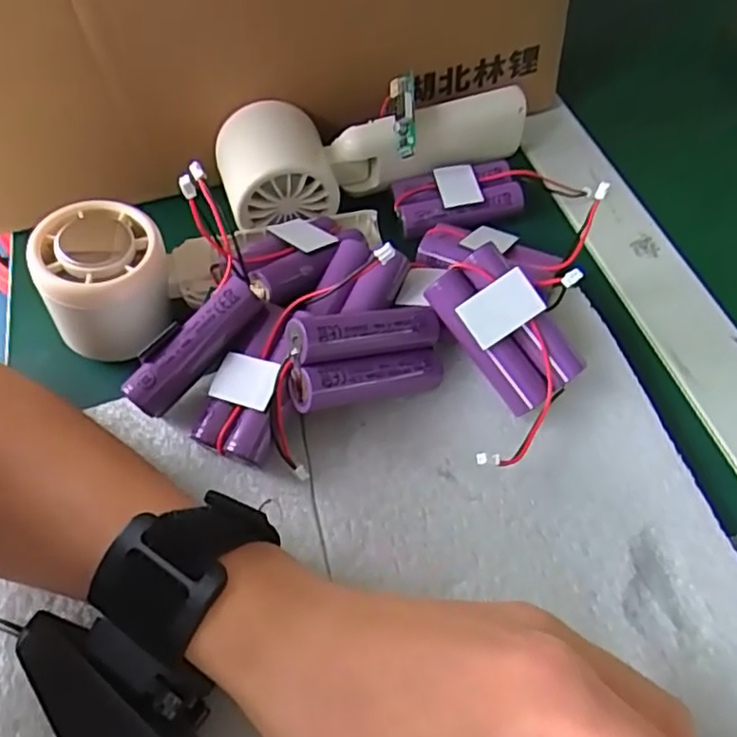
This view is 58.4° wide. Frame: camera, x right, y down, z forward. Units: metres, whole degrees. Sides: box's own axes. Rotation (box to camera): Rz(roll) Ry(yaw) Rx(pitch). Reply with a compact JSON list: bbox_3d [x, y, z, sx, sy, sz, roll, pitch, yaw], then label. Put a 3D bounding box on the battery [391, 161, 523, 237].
[{"bbox_3d":[0.048,-0.089,0.353,0.064,0.017,0.037,-19,57,-8],"label":"battery"}]

